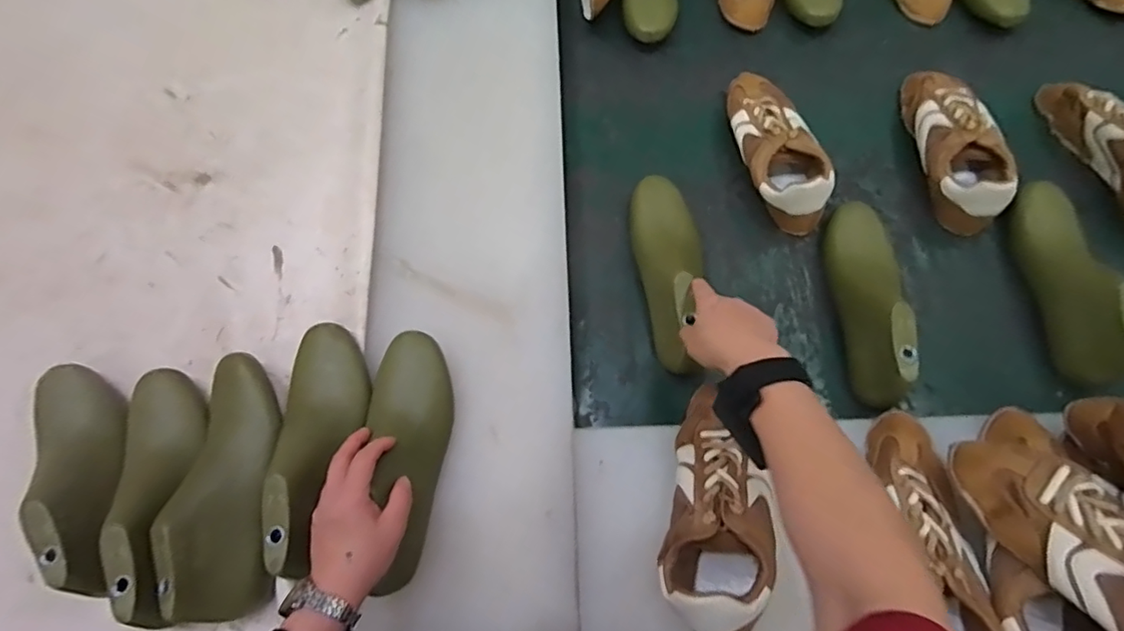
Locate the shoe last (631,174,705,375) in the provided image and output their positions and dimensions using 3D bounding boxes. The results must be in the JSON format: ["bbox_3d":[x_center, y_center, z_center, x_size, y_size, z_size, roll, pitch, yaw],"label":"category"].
[{"bbox_3d":[0.123,-0.055,0.648,0.067,0.080,0.231,-5,69,1],"label":"shoe last"}]

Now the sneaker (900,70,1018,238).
[{"bbox_3d":[0.488,-0.214,0.710,0.085,0.070,0.229,-6,70,2],"label":"sneaker"}]

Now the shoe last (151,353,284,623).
[{"bbox_3d":[-0.308,0.153,0.543,0.080,0.087,0.238,-6,70,2],"label":"shoe last"}]

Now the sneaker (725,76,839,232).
[{"bbox_3d":[0.269,-0.219,0.722,0.091,0.071,0.241,-10,69,-5],"label":"sneaker"}]

